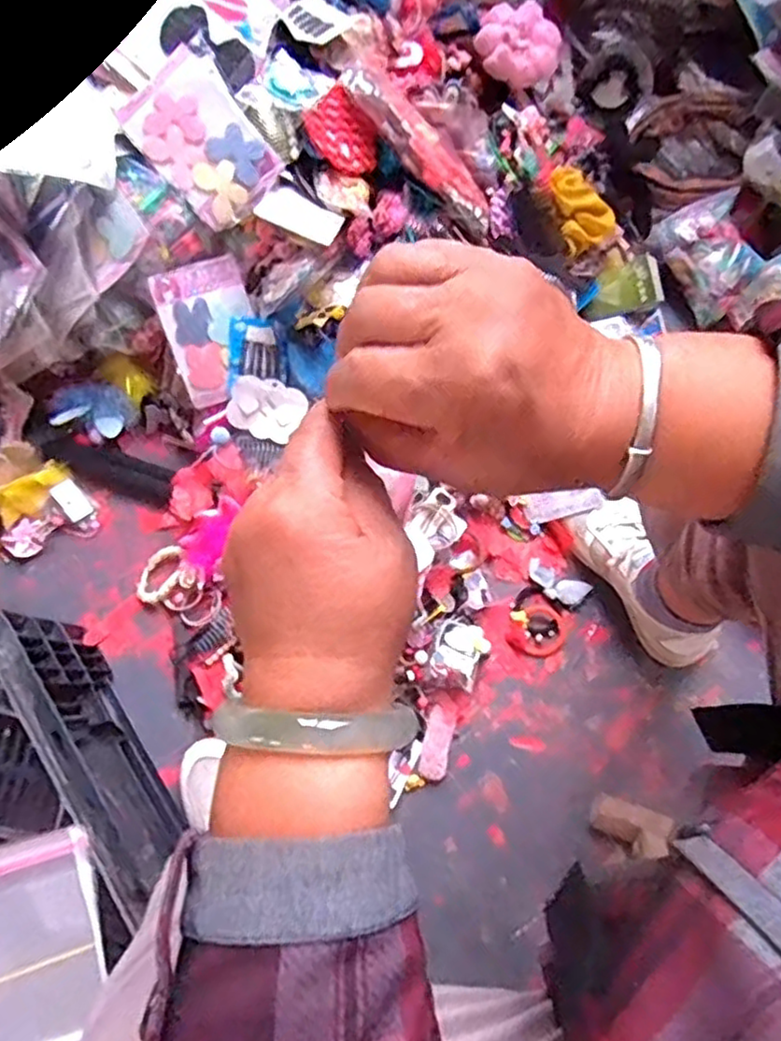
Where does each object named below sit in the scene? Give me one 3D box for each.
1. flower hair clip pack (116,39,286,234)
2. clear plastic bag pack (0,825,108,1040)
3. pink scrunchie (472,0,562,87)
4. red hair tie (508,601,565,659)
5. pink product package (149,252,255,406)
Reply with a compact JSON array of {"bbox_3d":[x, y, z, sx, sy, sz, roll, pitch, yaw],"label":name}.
[{"bbox_3d":[-0.183,-0.369,0.667,0.099,0.010,0.141,-38,105,7],"label":"flower hair clip pack"},{"bbox_3d":[-0.264,0.326,0.510,0.098,0.020,0.165,-16,79,-3],"label":"clear plastic bag pack"},{"bbox_3d":[0.151,-0.566,0.798,0.095,0.040,0.087,0,78,0],"label":"pink scrunchie"},{"bbox_3d":[0.162,0.121,0.743,0.059,0.007,0.057,0,78,0],"label":"red hair tie"},{"bbox_3d":[-0.190,-0.202,0.732,0.092,0.008,0.139,-21,111,-11],"label":"pink product package"}]

